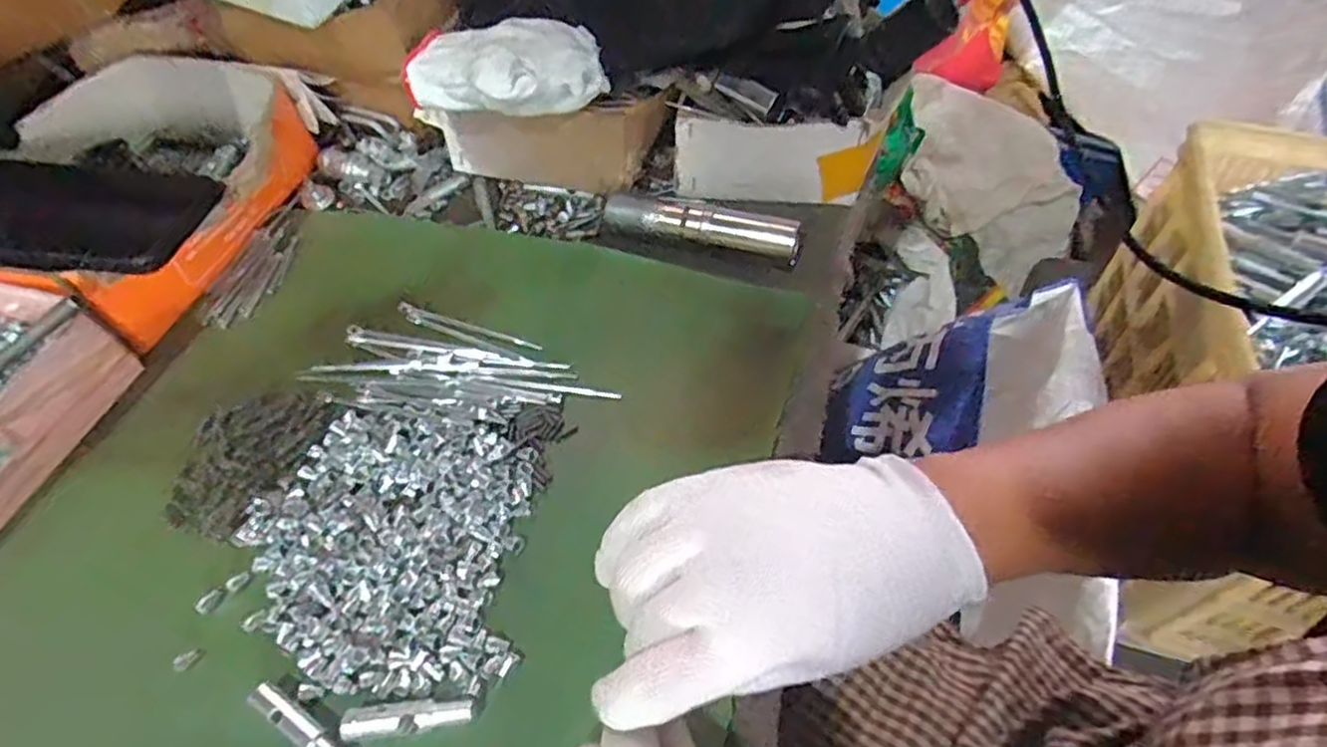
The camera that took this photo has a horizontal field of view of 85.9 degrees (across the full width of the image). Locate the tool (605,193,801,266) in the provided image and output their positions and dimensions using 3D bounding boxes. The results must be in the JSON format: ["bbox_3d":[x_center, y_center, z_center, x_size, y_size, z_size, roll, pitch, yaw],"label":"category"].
[{"bbox_3d":[0.023,-0.091,0.441,0.121,0.019,0.020,14,55,9],"label":"tool"}]

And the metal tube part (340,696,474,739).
[{"bbox_3d":[-0.102,0.137,0.285,0.051,0.007,0.012,-5,54,-4],"label":"metal tube part"}]

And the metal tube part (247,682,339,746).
[{"bbox_3d":[-0.145,0.141,0.283,0.049,0.007,0.009,28,58,18],"label":"metal tube part"}]

